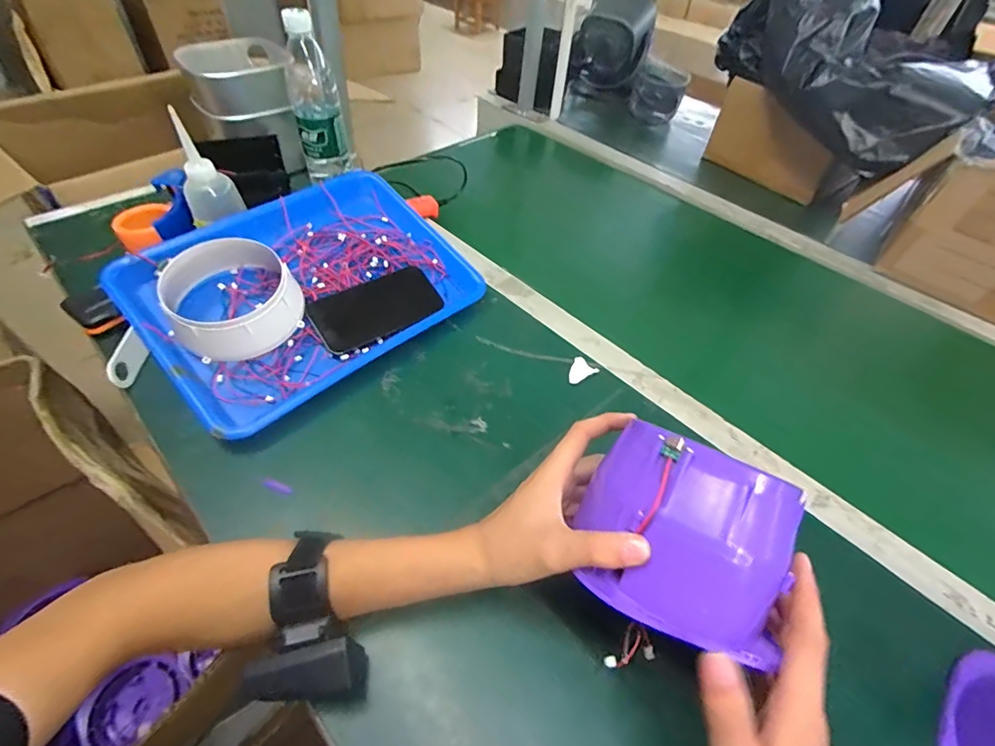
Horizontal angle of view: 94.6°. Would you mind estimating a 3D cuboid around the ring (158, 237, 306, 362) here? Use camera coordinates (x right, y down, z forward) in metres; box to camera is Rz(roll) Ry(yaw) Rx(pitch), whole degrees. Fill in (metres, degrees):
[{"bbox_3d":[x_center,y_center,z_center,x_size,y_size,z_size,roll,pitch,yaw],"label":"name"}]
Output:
[{"bbox_3d":[-0.271,-0.080,0.473,0.118,0.063,0.126,3,49,-3],"label":"ring"}]

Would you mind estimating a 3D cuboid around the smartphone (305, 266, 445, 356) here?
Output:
[{"bbox_3d":[-0.136,-0.074,0.521,0.137,0.015,0.079,-32,71,-19],"label":"smartphone"}]

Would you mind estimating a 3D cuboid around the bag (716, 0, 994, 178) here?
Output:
[{"bbox_3d":[0.503,-0.461,0.694,0.197,0.212,0.367,-24,75,-24],"label":"bag"}]

